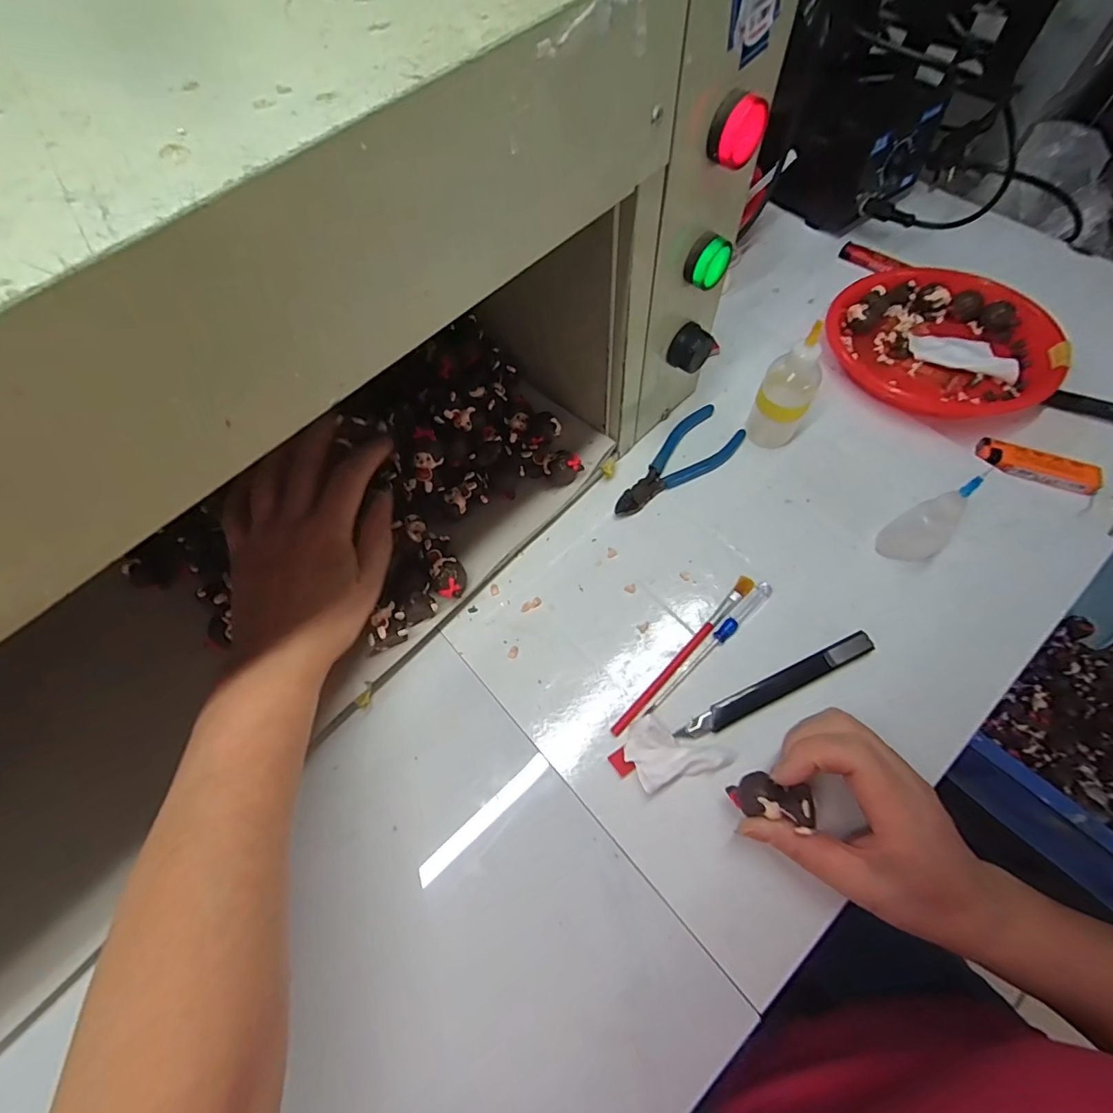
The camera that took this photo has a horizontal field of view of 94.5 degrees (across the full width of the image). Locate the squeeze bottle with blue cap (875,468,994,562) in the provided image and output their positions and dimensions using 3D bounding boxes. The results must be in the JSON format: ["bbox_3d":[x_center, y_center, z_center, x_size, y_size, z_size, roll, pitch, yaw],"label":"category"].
[{"bbox_3d":[0.250,-0.024,0.338,0.033,0.088,0.023,-11,64,-3],"label":"squeeze bottle with blue cap"}]

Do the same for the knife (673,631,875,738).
[{"bbox_3d":[0.141,0.084,0.331,0.139,0.011,0.014,-24,66,-9],"label":"knife"}]

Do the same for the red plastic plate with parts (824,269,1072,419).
[{"bbox_3d":[0.317,-0.186,0.437,0.151,0.034,0.163,-1,64,2],"label":"red plastic plate with parts"}]

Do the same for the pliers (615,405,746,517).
[{"bbox_3d":[0.095,-0.074,0.413,0.127,0.008,0.050,-42,69,-16],"label":"pliers"}]

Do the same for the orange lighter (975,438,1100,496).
[{"bbox_3d":[0.371,-0.069,0.394,0.081,0.013,0.024,30,69,16],"label":"orange lighter"}]

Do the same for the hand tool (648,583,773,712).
[{"bbox_3d":[0.104,0.060,0.346,0.121,0.008,0.009,-40,69,-15],"label":"hand tool"}]

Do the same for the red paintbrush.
[{"bbox_3d":[0.087,0.065,0.347,0.011,0.006,0.141,41,72,19],"label":"red paintbrush"}]

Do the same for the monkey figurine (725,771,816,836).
[{"bbox_3d":[0.115,0.131,0.280,0.047,0.014,0.022,1,59,40],"label":"monkey figurine"}]

